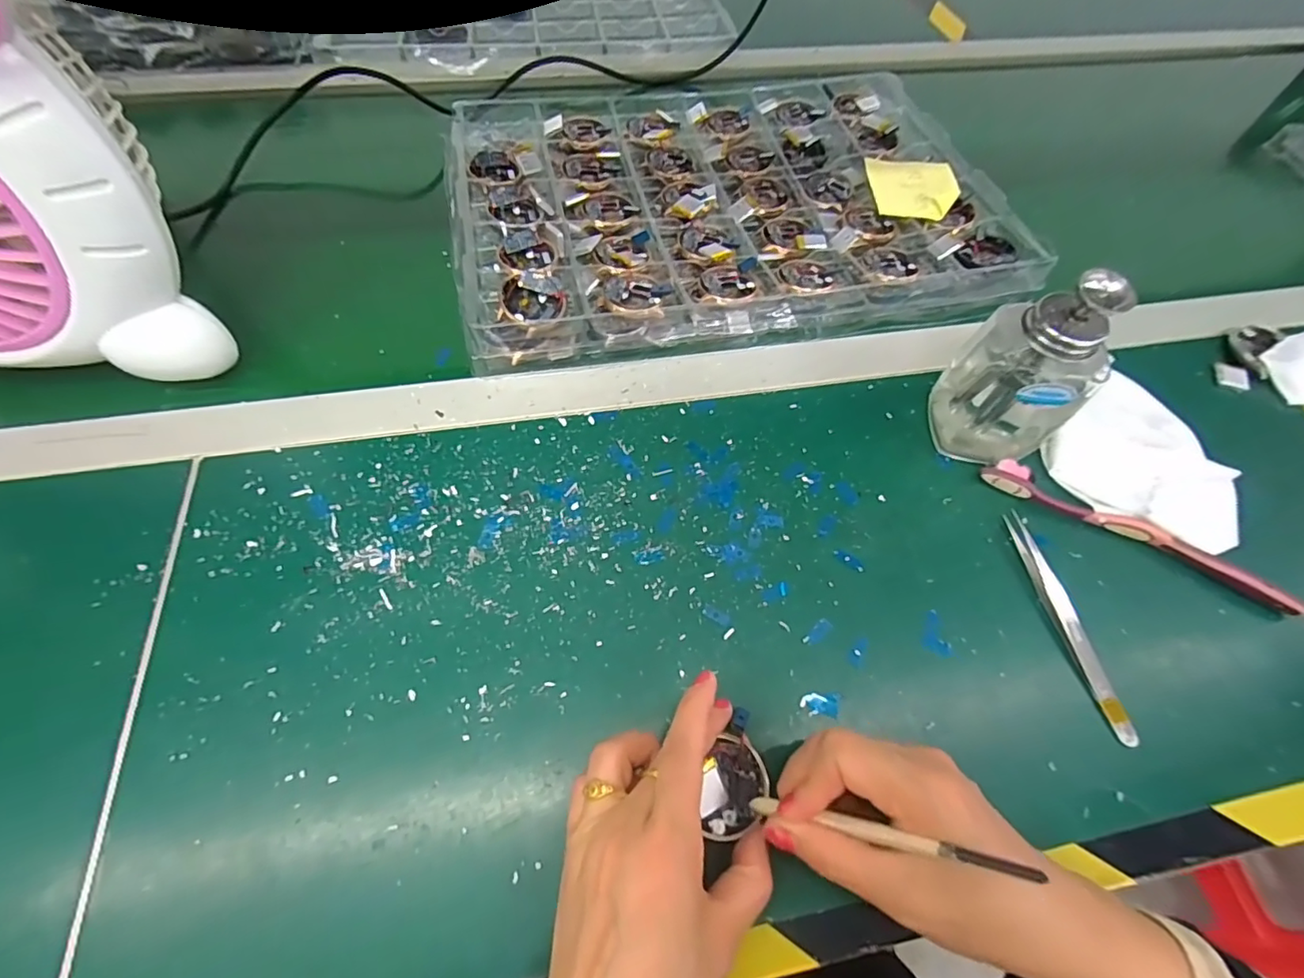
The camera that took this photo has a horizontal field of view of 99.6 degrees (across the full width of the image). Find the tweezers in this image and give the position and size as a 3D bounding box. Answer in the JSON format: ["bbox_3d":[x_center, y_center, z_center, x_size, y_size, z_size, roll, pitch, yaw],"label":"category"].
[{"bbox_3d":[0.230,0.072,0.305,0.012,0.011,0.127,-9,62,-8],"label":"tweezers"}]

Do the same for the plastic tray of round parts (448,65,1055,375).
[{"bbox_3d":[0.060,-0.257,0.468,0.432,0.033,0.320,-8,62,-8],"label":"plastic tray of round parts"}]

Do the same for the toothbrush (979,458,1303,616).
[{"bbox_3d":[0.290,0.025,0.333,0.177,0.016,0.017,27,63,11],"label":"toothbrush"}]

